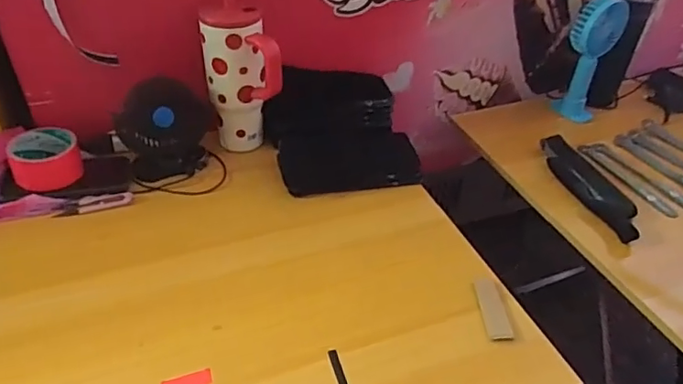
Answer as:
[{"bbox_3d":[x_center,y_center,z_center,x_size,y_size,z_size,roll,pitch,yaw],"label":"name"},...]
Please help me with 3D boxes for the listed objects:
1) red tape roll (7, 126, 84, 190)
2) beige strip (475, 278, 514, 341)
[{"bbox_3d":[-0.409,-0.050,0.745,0.084,0.051,0.084,2,40,-2],"label":"red tape roll"},{"bbox_3d":[0.171,0.131,0.612,0.029,0.007,0.077,-1,49,-5],"label":"beige strip"}]

